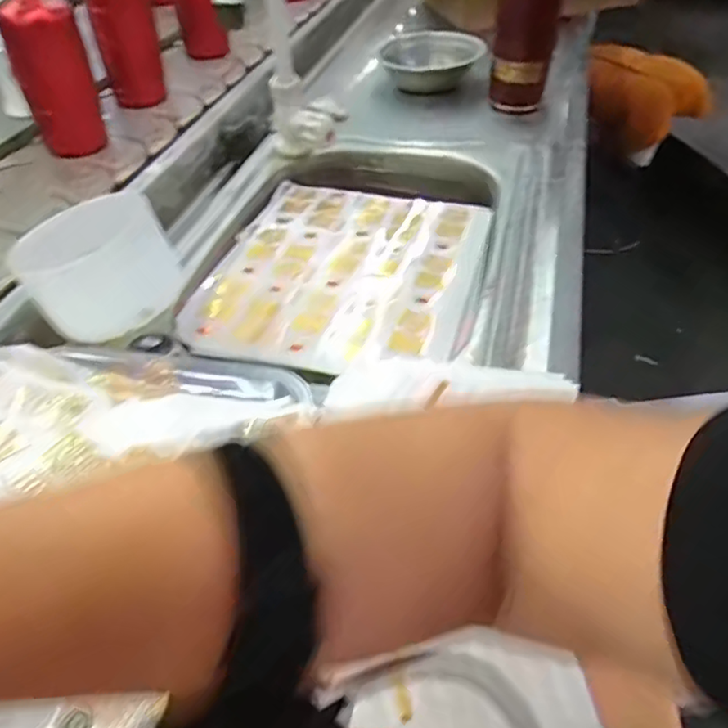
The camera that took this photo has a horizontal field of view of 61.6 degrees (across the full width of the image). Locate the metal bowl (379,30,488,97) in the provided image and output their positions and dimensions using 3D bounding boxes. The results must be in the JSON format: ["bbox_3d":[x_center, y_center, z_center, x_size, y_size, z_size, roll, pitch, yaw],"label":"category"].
[{"bbox_3d":[0.108,-0.479,0.971,0.153,0.054,0.153,0,45,0],"label":"metal bowl"}]

